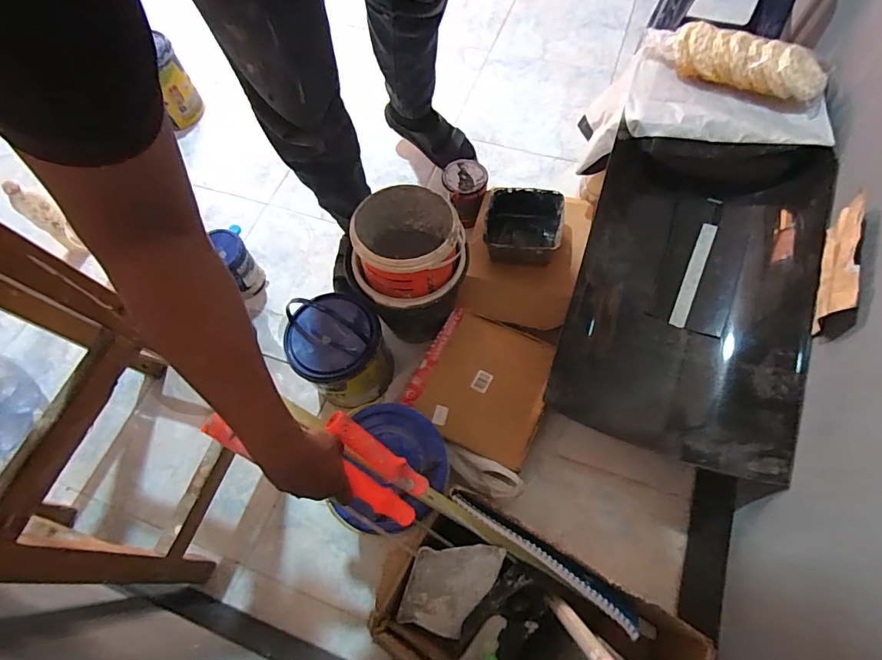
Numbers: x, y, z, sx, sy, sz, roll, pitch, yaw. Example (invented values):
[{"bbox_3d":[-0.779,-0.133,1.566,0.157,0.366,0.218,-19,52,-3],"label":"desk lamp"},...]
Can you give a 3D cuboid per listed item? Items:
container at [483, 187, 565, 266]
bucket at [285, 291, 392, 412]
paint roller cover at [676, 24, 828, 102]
[{"bbox_3d":[0.184,-0.236,0.999,0.168,0.087,0.162,9,65,8],"label":"container"},{"bbox_3d":[-0.198,0.070,0.928,0.183,0.220,0.160,-9,64,-1],"label":"bucket"},{"bbox_3d":[0.574,-0.503,0.842,0.271,0.073,0.106,22,68,13],"label":"paint roller cover"}]

